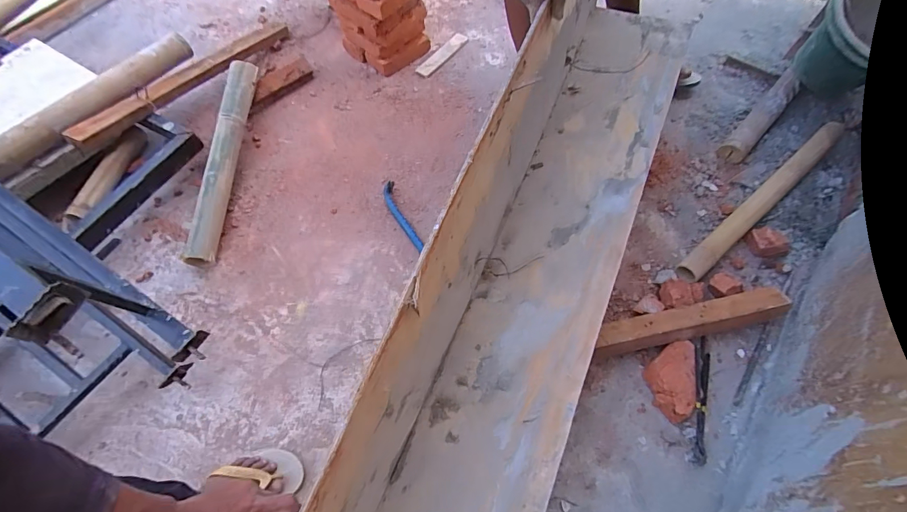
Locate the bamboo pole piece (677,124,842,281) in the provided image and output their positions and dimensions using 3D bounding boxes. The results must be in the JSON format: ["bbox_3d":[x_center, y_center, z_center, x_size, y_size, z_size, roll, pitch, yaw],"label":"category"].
[{"bbox_3d":[0.733,-0.139,0.959,0.589,0.050,0.056,-37,67,-16],"label":"bamboo pole piece"}]

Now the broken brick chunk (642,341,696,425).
[{"bbox_3d":[0.429,0.242,0.806,0.079,0.051,0.152,13,64,9],"label":"broken brick chunk"}]

